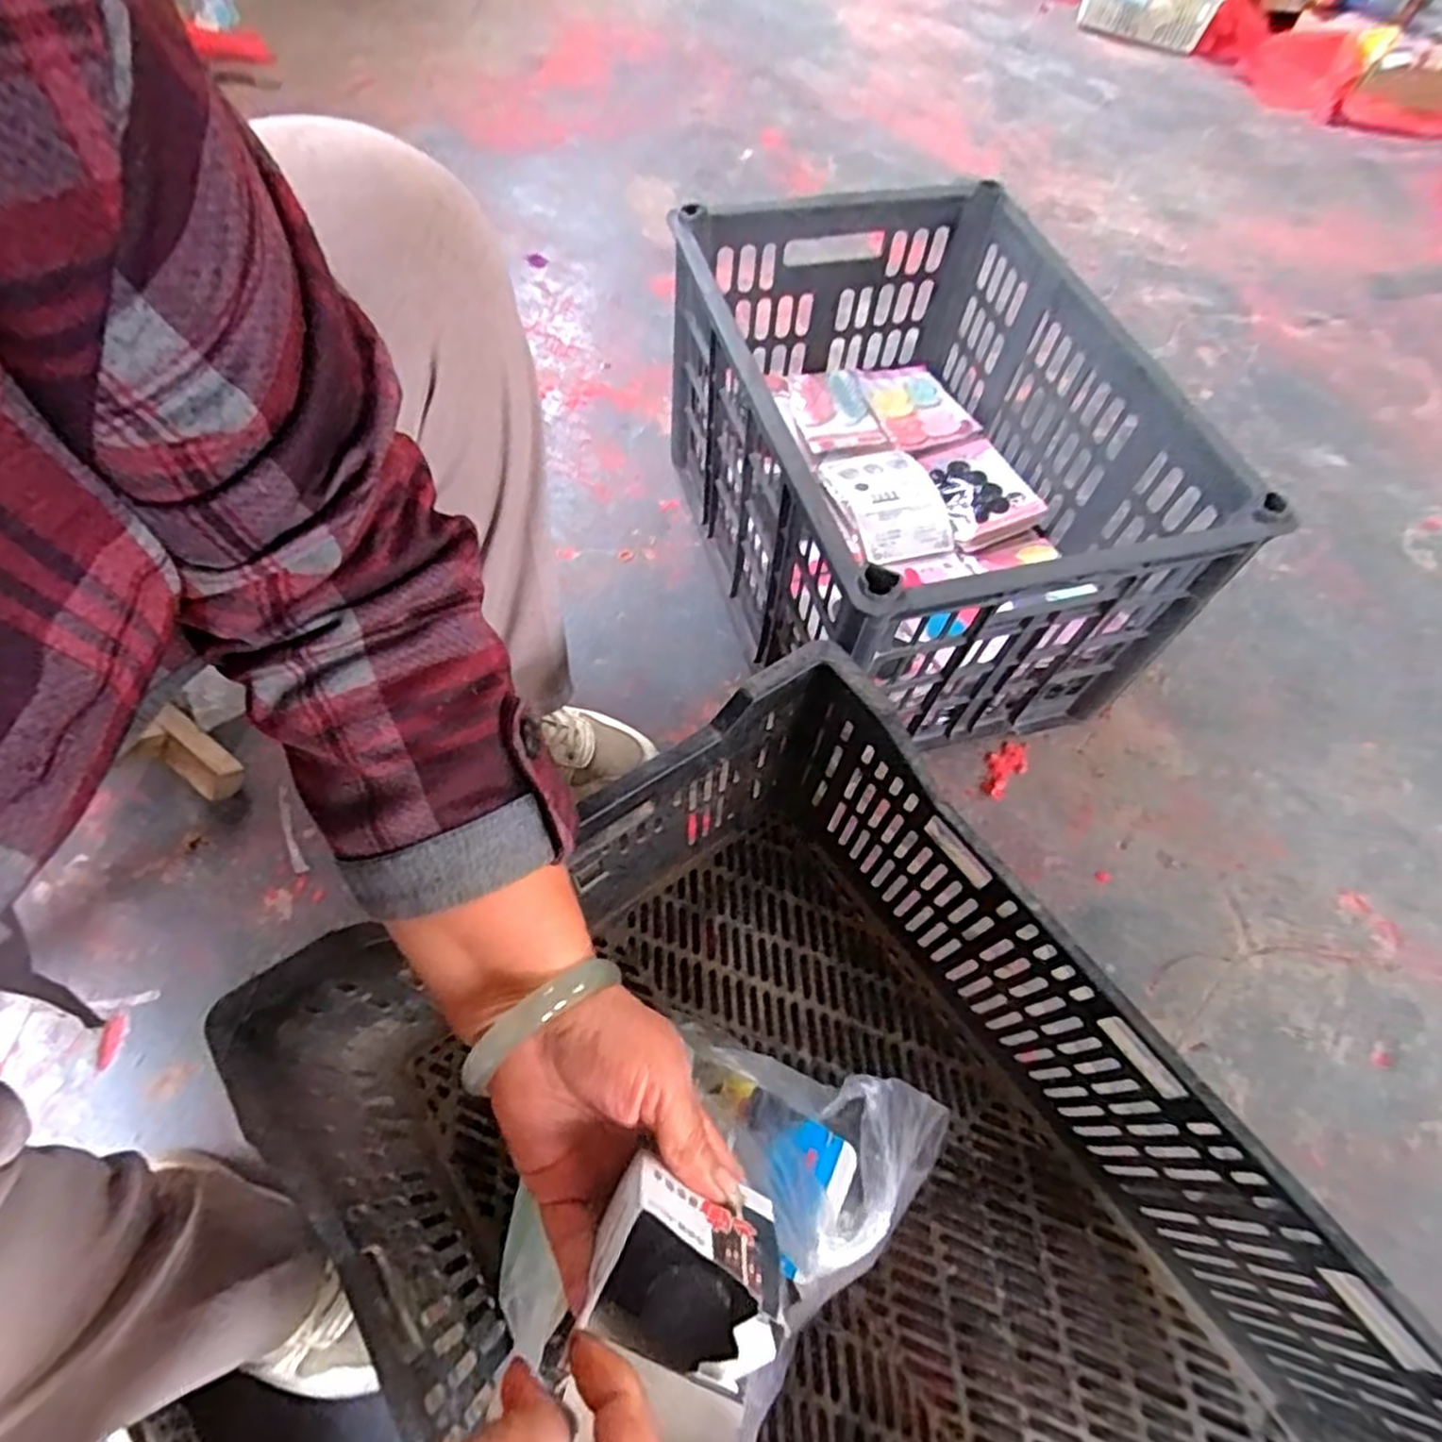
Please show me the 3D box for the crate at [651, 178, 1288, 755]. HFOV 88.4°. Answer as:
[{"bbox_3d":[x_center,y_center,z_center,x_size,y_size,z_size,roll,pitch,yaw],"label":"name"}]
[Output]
[{"bbox_3d":[0.165,-0.246,0.722,0.335,0.284,0.516,-10,60,-10],"label":"crate"}]

